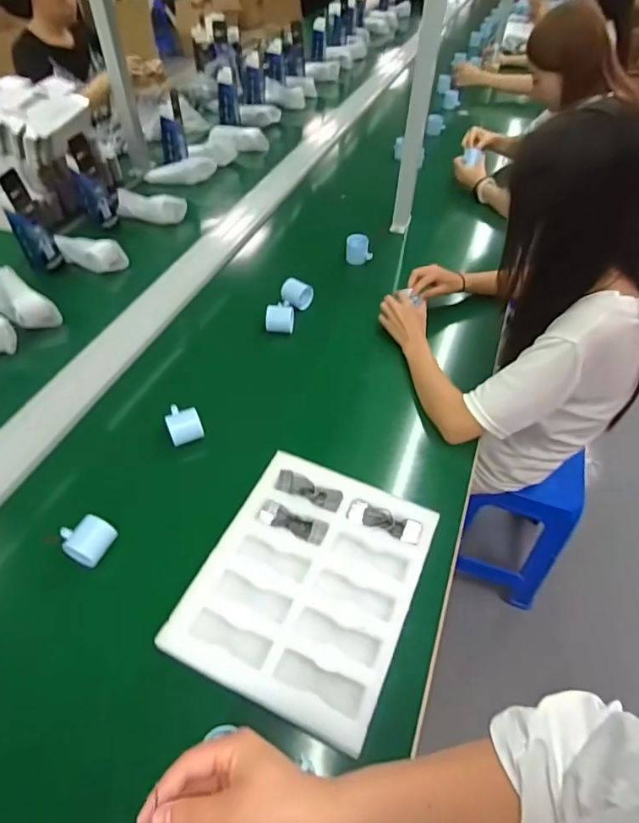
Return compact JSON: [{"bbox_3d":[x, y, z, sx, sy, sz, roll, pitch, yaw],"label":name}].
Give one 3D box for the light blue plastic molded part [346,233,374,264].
[{"bbox_3d":[0.103,-0.418,1.238,0.068,0.049,0.064,0,49,-1],"label":"light blue plastic molded part"}]

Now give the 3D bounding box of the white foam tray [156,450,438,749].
[{"bbox_3d":[-0.011,0.224,0.666,0.277,0.025,0.335,20,52,16],"label":"white foam tray"}]

